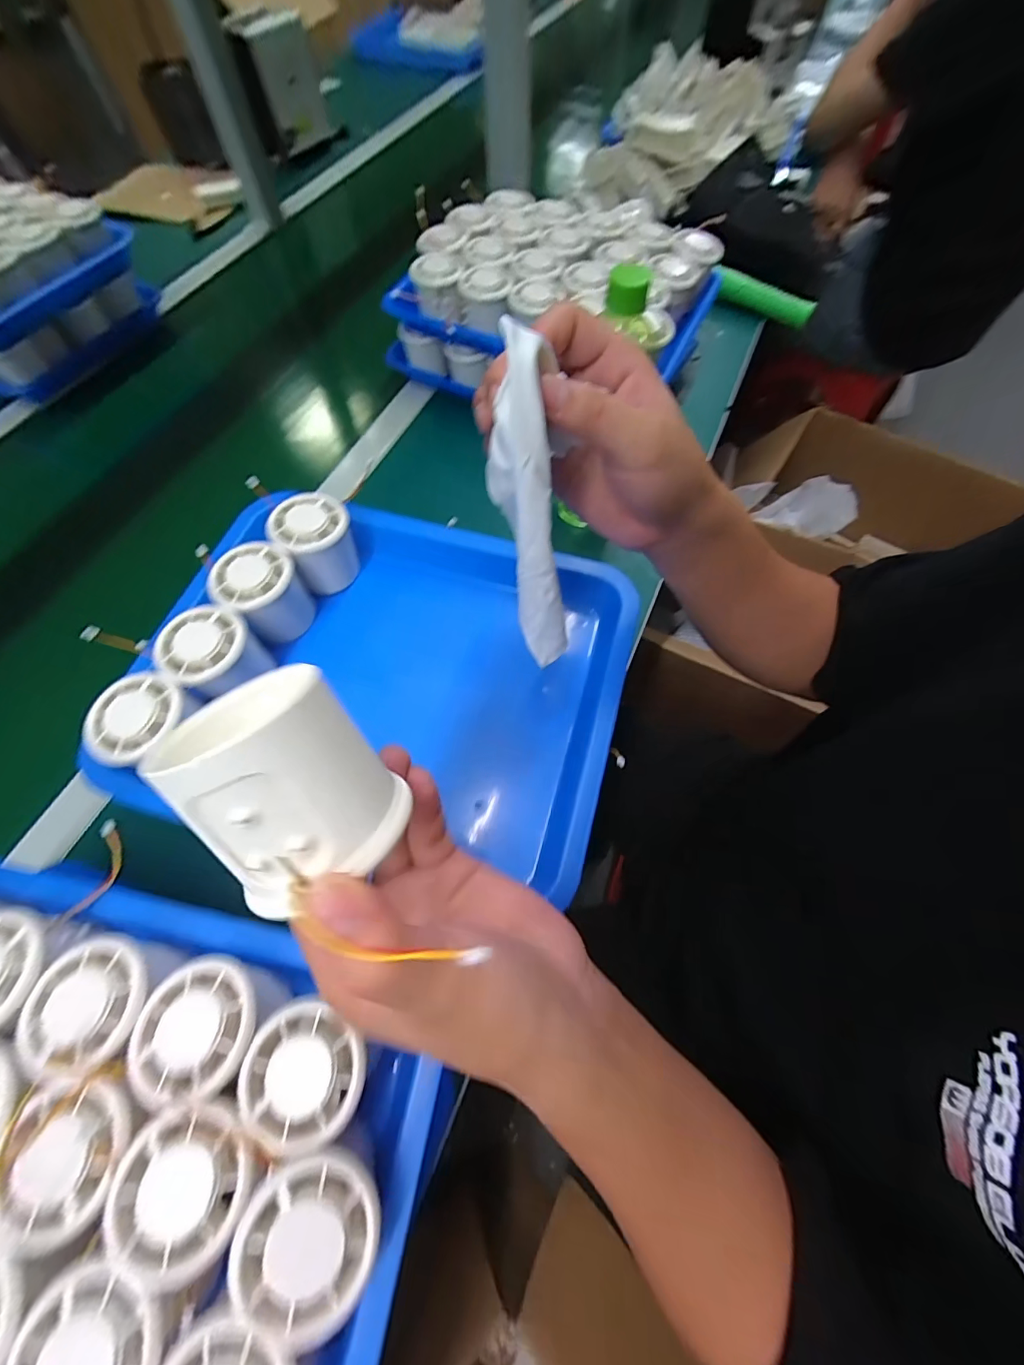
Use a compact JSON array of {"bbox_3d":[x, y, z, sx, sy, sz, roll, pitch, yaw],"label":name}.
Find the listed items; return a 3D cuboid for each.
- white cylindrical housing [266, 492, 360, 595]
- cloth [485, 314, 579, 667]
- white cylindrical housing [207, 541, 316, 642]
[{"bbox_3d":[-0.150,-0.108,0.371,0.055,0.055,0.050,0,64,1],"label":"white cylindrical housing"},{"bbox_3d":[0.009,-0.078,0.233,0.029,0.156,0.034,-13,39,-5],"label":"cloth"},{"bbox_3d":[-0.181,-0.063,0.358,0.056,0.061,0.055,0,64,1],"label":"white cylindrical housing"}]

